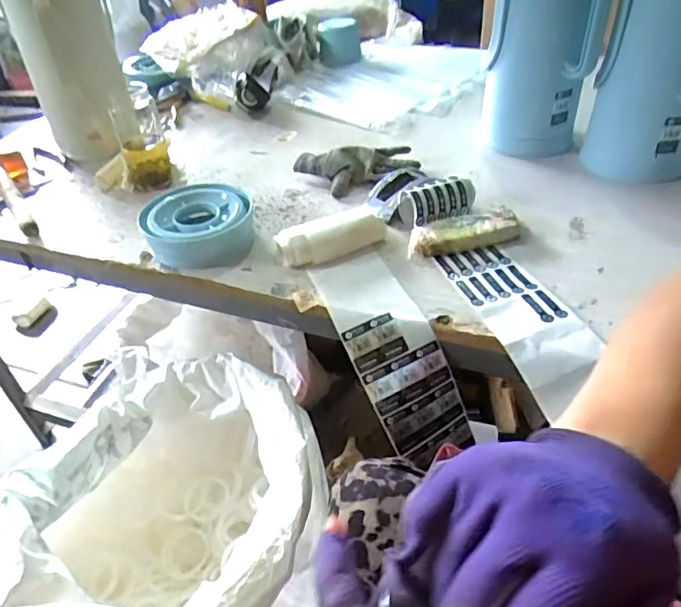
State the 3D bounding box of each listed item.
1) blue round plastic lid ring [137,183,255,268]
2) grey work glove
[{"bbox_3d":[-0.196,-0.117,0.791,0.134,0.061,0.148,11,43,17],"label":"blue round plastic lid ring"},{"bbox_3d":[0.025,-0.224,0.907,0.206,0.036,0.096,-6,41,-2],"label":"grey work glove"}]

